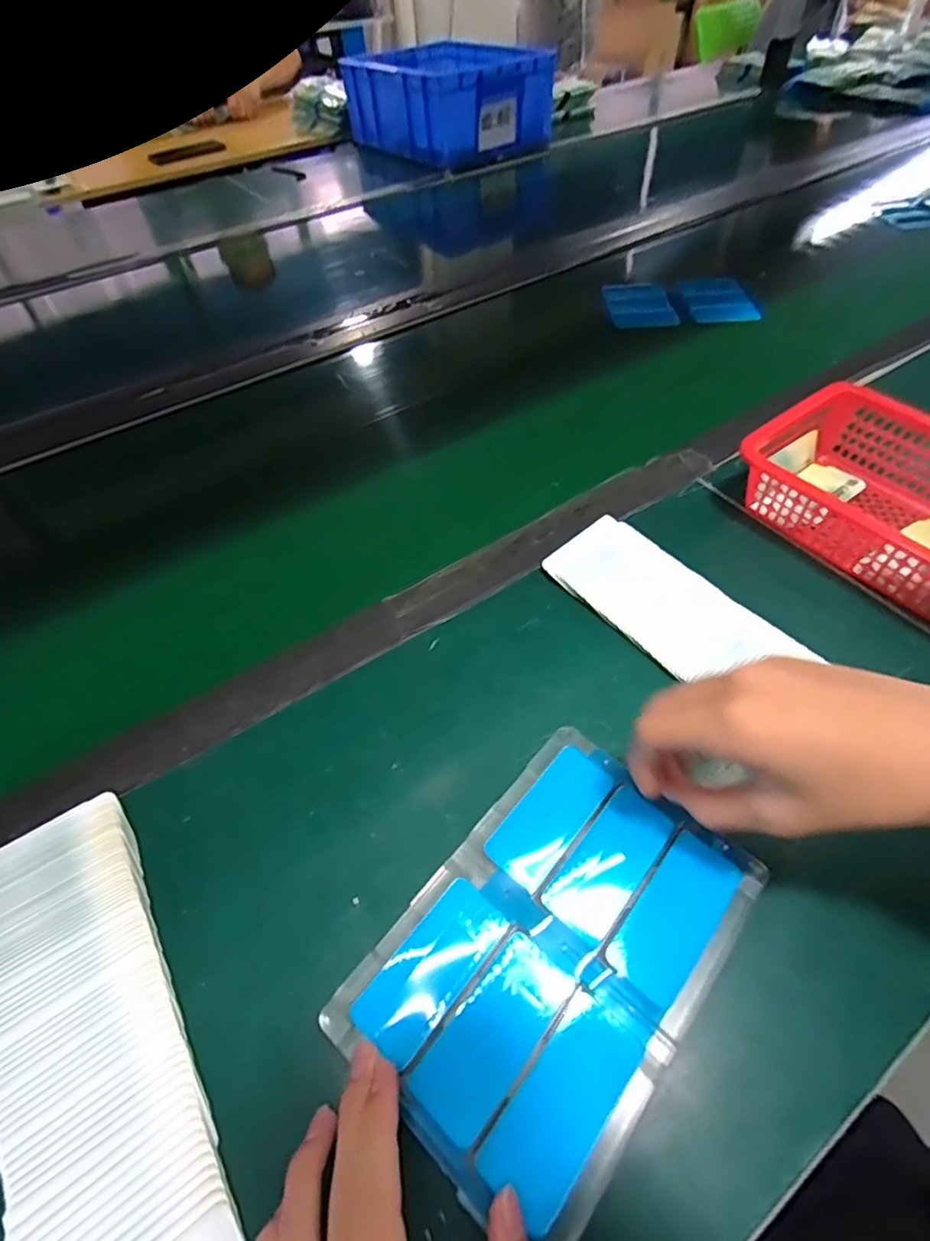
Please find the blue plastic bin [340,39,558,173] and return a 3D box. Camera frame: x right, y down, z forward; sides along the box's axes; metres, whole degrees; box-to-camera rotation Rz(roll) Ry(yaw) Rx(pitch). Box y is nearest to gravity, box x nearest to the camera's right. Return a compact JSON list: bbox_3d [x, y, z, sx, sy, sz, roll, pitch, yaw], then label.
[{"bbox_3d":[-0.034,-1.116,1.227,0.298,0.135,0.375,-30,57,-18],"label":"blue plastic bin"}]

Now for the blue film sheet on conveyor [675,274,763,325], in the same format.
[{"bbox_3d":[0.326,-0.421,0.737,0.082,0.006,0.114,-3,53,1],"label":"blue film sheet on conveyor"}]

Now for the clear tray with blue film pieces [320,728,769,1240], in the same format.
[{"bbox_3d":[0.046,0.161,0.289,0.133,0.013,0.194,33,62,25],"label":"clear tray with blue film pieces"}]

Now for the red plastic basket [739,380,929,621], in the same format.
[{"bbox_3d":[0.334,-0.088,0.438,0.145,0.063,0.210,-34,58,-20],"label":"red plastic basket"}]

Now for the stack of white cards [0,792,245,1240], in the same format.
[{"bbox_3d":[-0.181,0.206,0.274,0.087,0.024,0.239,-31,57,-18],"label":"stack of white cards"}]

